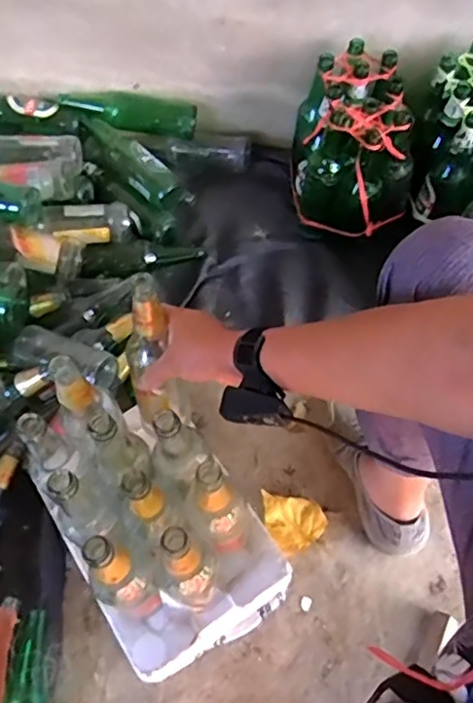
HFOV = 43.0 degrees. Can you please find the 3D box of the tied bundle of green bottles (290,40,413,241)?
[{"bbox_3d":[0.212,-0.369,1.099,0.211,0.254,0.242,5,63,4],"label":"tied bundle of green bottles"}]

